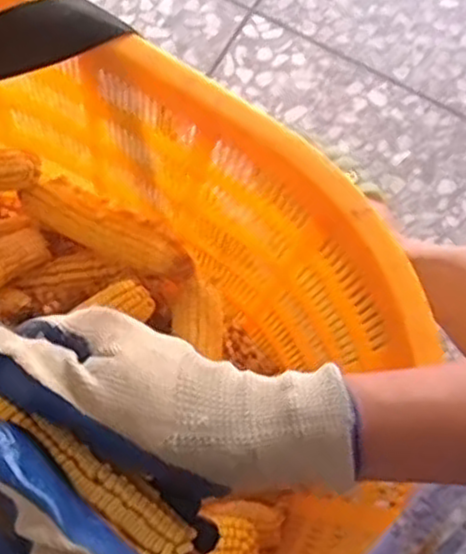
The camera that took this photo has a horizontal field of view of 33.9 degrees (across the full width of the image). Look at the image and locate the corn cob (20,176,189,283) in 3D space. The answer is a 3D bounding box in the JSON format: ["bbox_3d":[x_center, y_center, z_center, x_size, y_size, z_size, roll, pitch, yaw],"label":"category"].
[{"bbox_3d":[-0.115,-0.048,0.726,0.178,0.042,0.053,30,75,6],"label":"corn cob"}]

